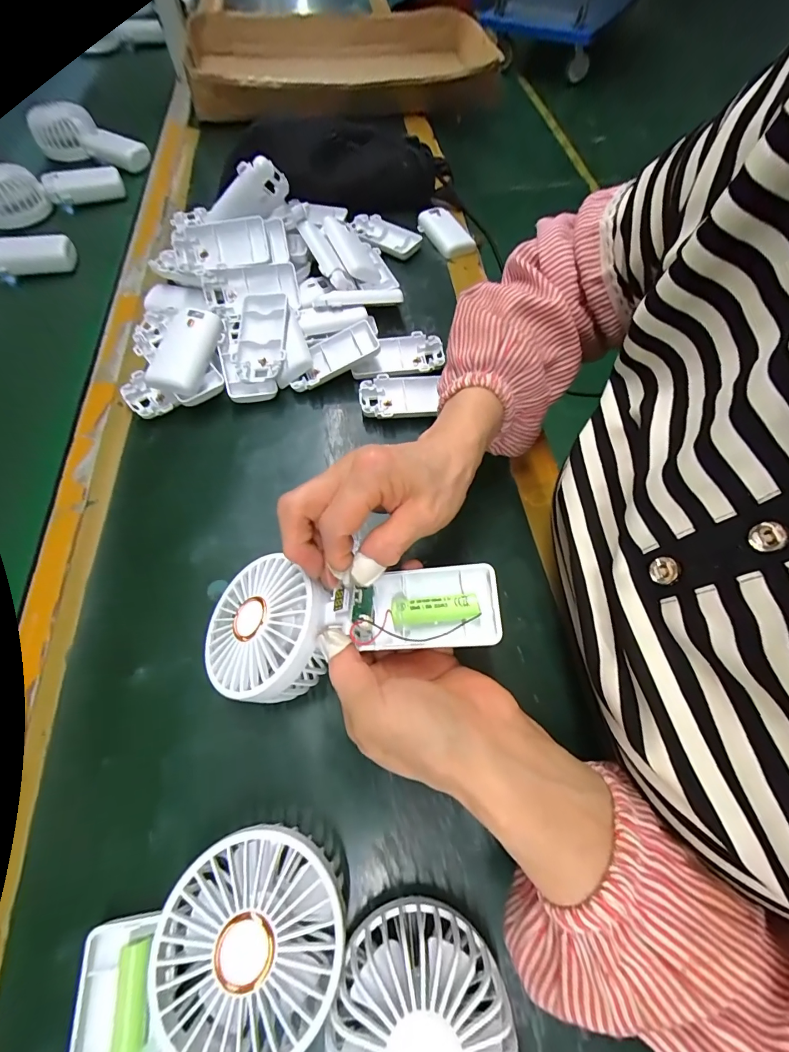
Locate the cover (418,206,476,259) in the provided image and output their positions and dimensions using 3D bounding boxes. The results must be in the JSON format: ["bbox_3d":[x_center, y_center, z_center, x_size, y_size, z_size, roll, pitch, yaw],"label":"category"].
[{"bbox_3d":[0.067,-0.373,0.519,0.047,0.015,0.089,-22,65,-10],"label":"cover"}]

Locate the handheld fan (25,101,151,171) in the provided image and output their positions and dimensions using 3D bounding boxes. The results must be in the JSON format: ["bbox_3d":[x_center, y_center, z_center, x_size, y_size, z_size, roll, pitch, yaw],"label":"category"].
[{"bbox_3d":[-0.459,-0.586,0.618,0.167,0.065,0.028,8,62,2],"label":"handheld fan"}]

